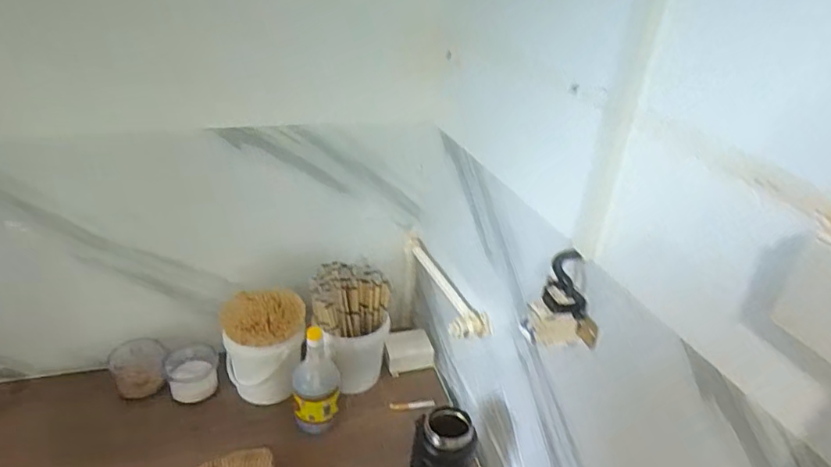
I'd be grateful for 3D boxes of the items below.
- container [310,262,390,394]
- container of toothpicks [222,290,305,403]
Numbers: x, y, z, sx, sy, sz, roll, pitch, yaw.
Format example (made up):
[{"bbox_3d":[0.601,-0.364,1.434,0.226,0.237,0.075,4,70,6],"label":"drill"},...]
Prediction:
[{"bbox_3d":[-0.134,0.203,1.156,0.154,0.257,0.118,0,30,-8],"label":"container"},{"bbox_3d":[-0.305,0.229,1.131,0.158,0.194,0.139,-2,30,-10],"label":"container of toothpicks"}]

